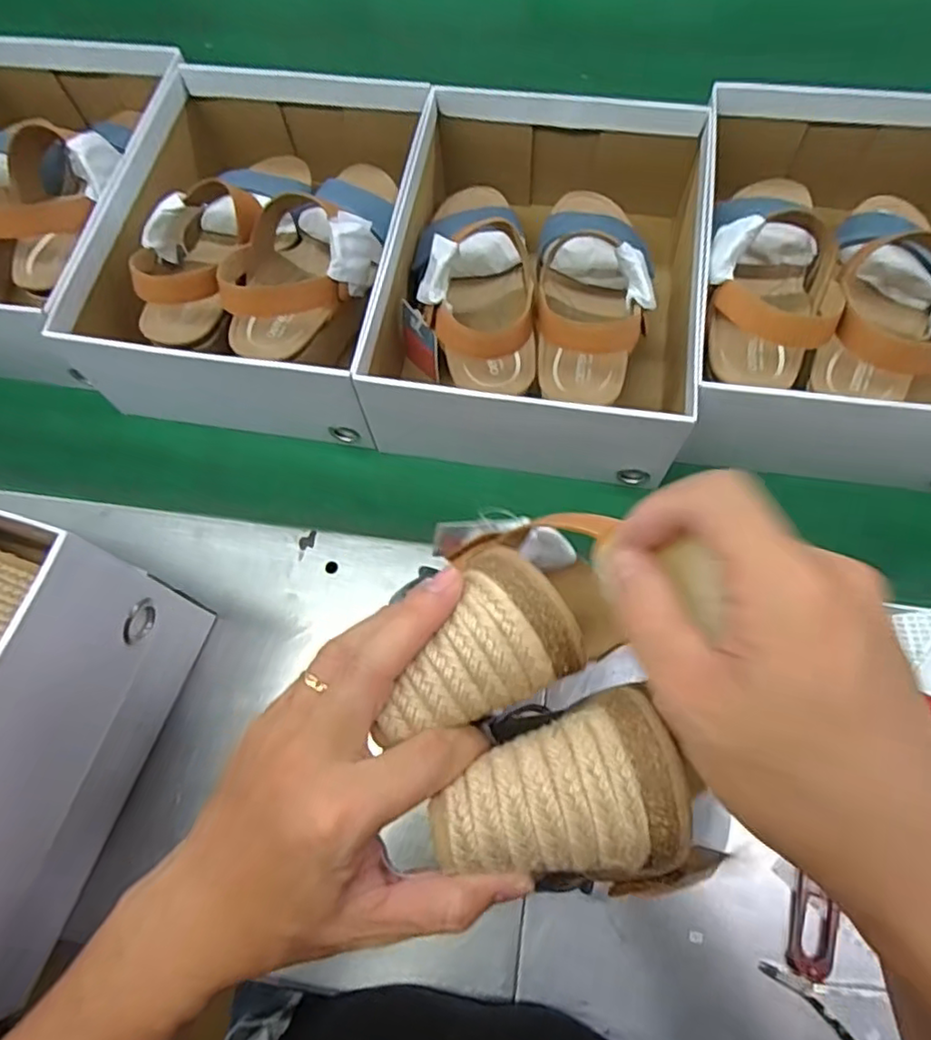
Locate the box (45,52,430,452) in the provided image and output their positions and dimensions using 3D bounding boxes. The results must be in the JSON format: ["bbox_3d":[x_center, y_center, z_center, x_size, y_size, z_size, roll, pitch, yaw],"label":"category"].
[{"bbox_3d":[-0.163,-0.246,0.540,0.237,0.117,0.344,9,69,6],"label":"box"}]

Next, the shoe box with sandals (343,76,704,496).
[{"bbox_3d":[0.065,-0.205,0.517,0.232,0.126,0.302,9,69,6],"label":"shoe box with sandals"}]

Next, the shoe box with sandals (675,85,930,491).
[{"bbox_3d":[0.300,-0.192,0.496,0.235,0.121,0.313,8,69,6],"label":"shoe box with sandals"}]

